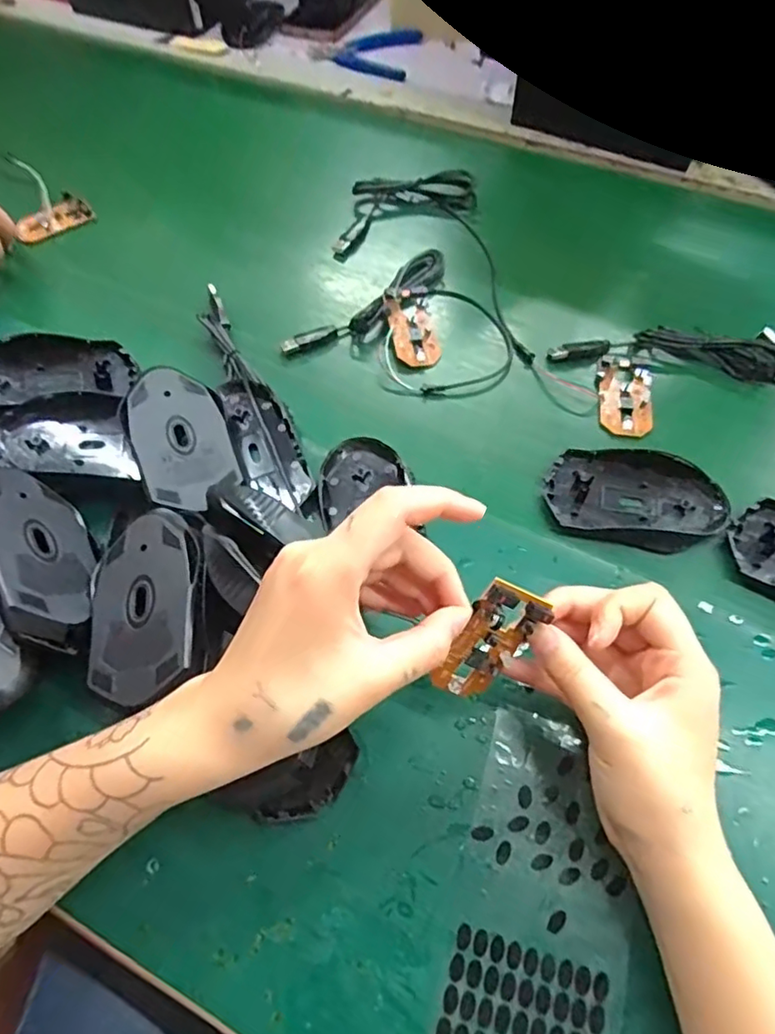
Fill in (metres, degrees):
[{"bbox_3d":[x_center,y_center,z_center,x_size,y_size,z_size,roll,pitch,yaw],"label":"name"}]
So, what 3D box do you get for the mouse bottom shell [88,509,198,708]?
[{"bbox_3d":[-0.135,0.045,0.328,0.062,0.016,0.108,-4,61,-1],"label":"mouse bottom shell"}]

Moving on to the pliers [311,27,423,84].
[{"bbox_3d":[-0.025,-0.536,0.687,0.111,0.006,0.103,10,62,6],"label":"pliers"}]

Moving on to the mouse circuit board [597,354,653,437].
[{"bbox_3d":[0.175,-0.090,0.439,0.037,0.007,0.071,9,62,7],"label":"mouse circuit board"}]

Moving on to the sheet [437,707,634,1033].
[{"bbox_3d":[0.066,0.224,0.277,0.078,0.010,0.241,14,64,11],"label":"sheet"}]

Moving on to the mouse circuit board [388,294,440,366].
[{"bbox_3d":[0.020,-0.147,0.469,0.035,0.008,0.066,-5,70,-19],"label":"mouse circuit board"}]

